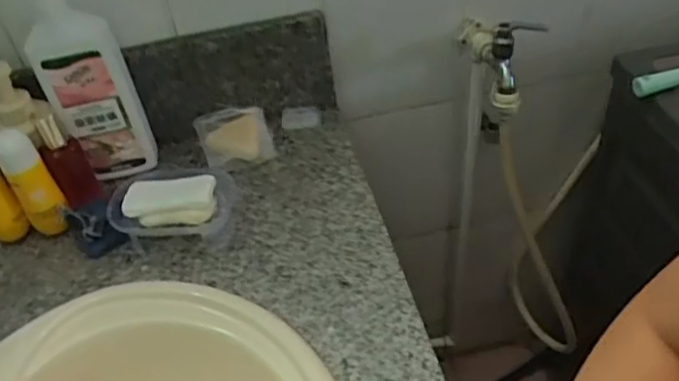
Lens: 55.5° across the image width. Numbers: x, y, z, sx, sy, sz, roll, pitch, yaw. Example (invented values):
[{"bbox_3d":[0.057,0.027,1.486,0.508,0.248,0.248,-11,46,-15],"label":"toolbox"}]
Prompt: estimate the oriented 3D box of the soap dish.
[{"bbox_3d":[-0.201,0.024,0.790,0.148,0.058,0.092,0,44,4],"label":"soap dish"}]

